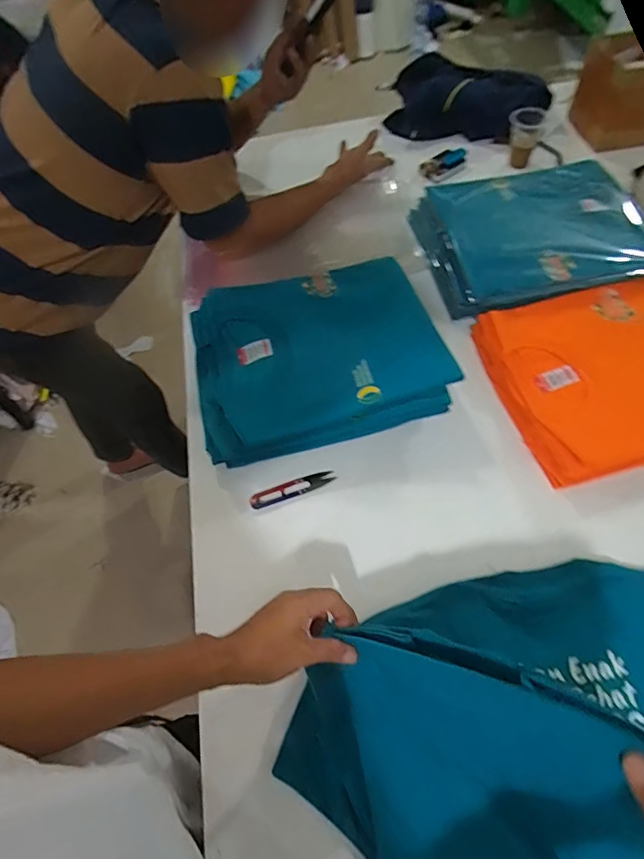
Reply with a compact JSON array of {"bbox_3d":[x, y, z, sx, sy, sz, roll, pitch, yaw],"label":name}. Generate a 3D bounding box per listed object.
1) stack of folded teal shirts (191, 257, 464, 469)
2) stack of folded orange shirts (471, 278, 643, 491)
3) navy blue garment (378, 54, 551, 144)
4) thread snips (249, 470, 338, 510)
[{"bbox_3d":[-0.013,-0.111,0.740,0.347,0.087,0.285,-12,59,-2],"label":"stack of folded teal shirts"},{"bbox_3d":[0.420,-0.085,0.704,0.331,0.056,0.281,-14,59,-4],"label":"stack of folded orange shirts"},{"bbox_3d":[0.311,-0.735,1.082,0.342,0.096,0.171,-6,59,1],"label":"navy blue garment"},{"bbox_3d":[-0.040,0.082,0.678,0.121,0.006,0.023,-20,59,-7],"label":"thread snips"}]

